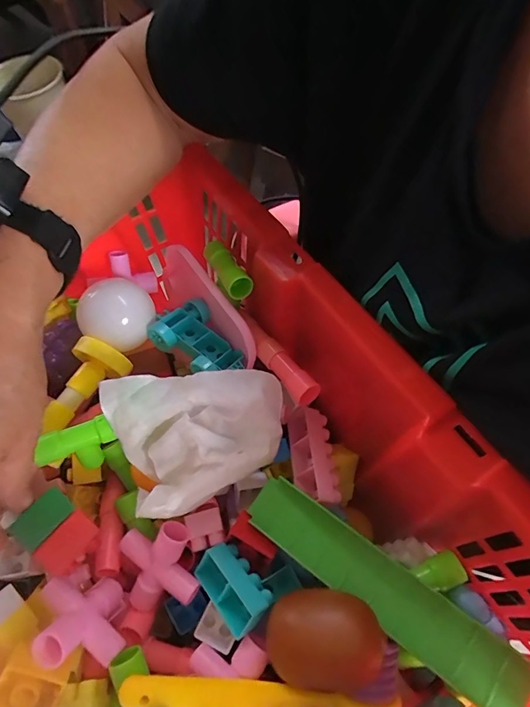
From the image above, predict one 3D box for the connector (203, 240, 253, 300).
[{"bbox_3d":[-0.029,-0.064,0.304,0.017,0.015,0.053,-28,63,-11],"label":"connector"}]

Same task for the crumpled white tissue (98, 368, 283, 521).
[{"bbox_3d":[-0.039,0.050,0.266,0.106,0.051,0.078,-19,62,-7],"label":"crumpled white tissue"}]

